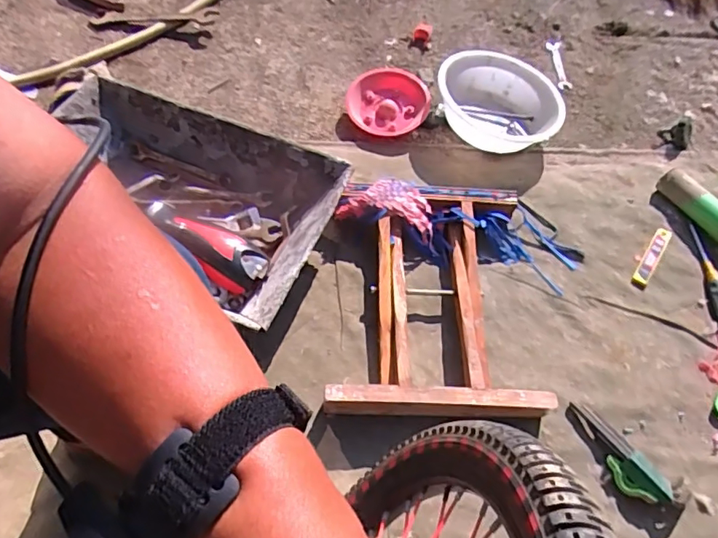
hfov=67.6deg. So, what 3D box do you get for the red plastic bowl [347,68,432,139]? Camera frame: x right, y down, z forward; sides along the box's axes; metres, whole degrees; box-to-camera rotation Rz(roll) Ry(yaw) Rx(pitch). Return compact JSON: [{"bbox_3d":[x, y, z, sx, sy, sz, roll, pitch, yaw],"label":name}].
[{"bbox_3d":[0.063,-0.340,1.098,0.161,0.057,0.163,2,58,-3],"label":"red plastic bowl"}]

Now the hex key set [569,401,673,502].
[{"bbox_3d":[0.354,0.254,0.737,0.049,0.028,0.153,-30,65,-21],"label":"hex key set"}]

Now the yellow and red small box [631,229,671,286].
[{"bbox_3d":[0.503,-0.024,0.919,0.026,0.011,0.127,33,62,15],"label":"yellow and red small box"}]

